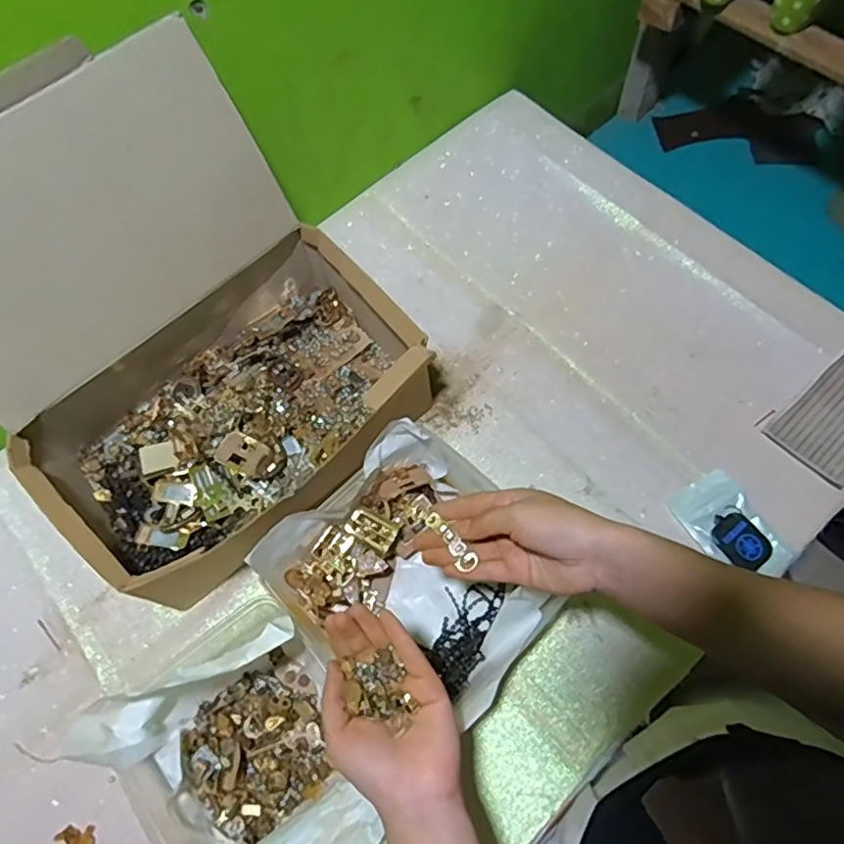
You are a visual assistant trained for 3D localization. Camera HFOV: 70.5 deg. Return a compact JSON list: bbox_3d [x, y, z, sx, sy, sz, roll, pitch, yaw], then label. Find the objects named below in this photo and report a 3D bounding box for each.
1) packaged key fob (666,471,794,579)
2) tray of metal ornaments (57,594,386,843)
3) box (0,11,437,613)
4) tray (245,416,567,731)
[{"bbox_3d":[0.283,0.099,0.548,0.065,0.011,0.100,-29,69,-9],"label":"packaged key fob"},{"bbox_3d":[-0.137,0.261,0.455,0.161,0.101,0.191,-34,70,-11],"label":"tray of metal ornaments"},{"bbox_3d":[-0.195,-0.062,0.496,0.325,0.287,0.300,-41,71,-13],"label":"box"},{"bbox_3d":[-0.001,0.135,0.511,0.197,0.078,0.213,-41,71,-13],"label":"tray"}]

